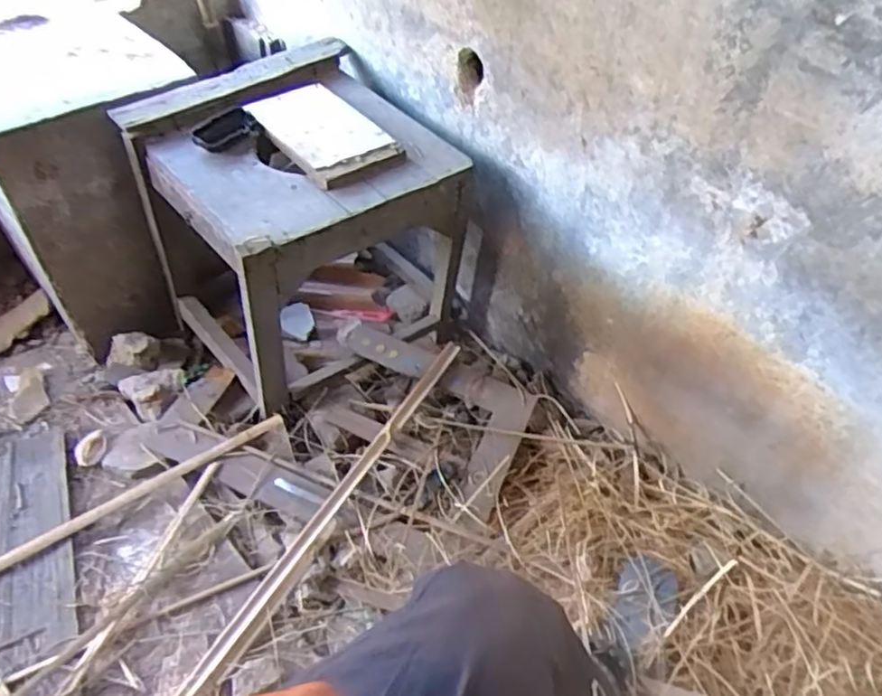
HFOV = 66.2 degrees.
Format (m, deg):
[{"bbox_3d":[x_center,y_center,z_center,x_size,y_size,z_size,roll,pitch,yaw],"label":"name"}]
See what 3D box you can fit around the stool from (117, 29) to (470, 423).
[{"bbox_3d":[-0.242,-0.208,1.266,0.455,0.452,0.450,-33,57,-27],"label":"stool"}]

